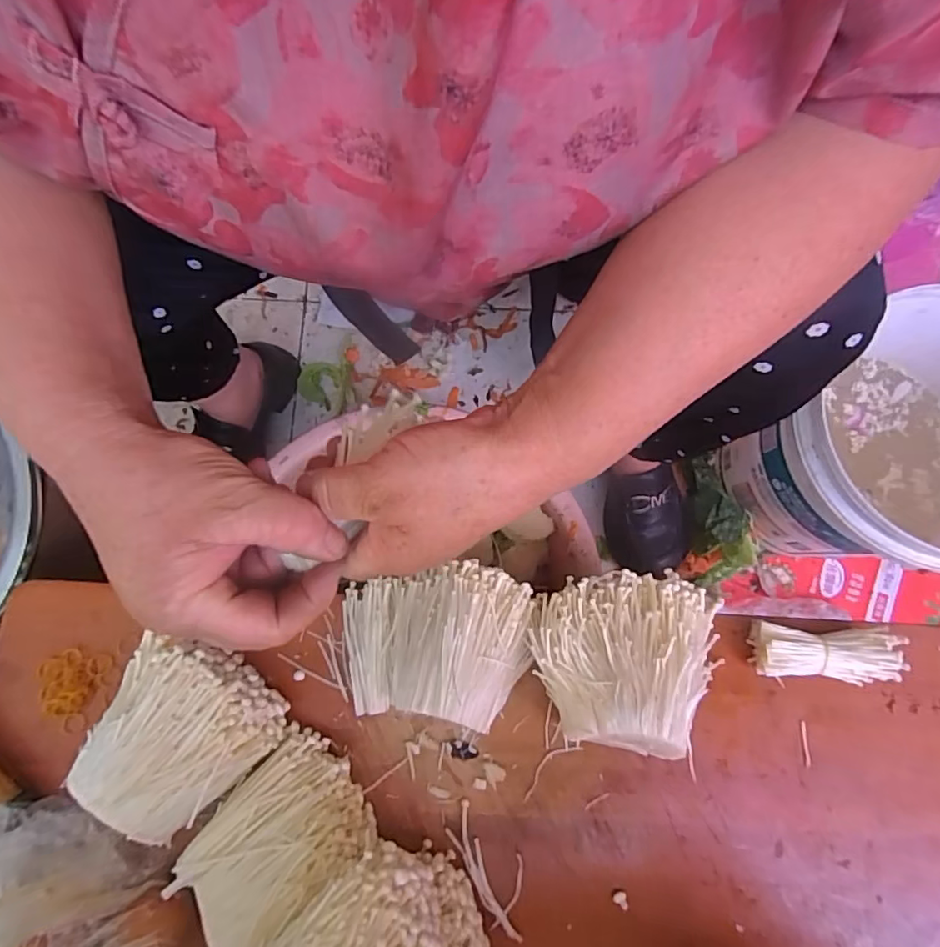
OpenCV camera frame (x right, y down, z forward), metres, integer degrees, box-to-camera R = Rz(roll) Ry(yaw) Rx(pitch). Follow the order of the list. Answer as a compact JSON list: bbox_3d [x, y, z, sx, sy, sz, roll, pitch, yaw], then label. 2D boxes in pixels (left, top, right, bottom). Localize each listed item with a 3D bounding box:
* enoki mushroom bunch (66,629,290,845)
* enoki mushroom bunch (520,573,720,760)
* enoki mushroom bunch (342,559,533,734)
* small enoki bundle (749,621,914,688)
[{"bbox_3d":[-0.199,0.179,0.382,0.107,0.086,0.097,36,82,7],"label":"enoki mushroom bunch"},{"bbox_3d":[0.119,0.135,0.399,0.141,0.076,0.122,-1,80,1],"label":"enoki mushroom bunch"},{"bbox_3d":[-0.028,0.124,0.404,0.143,0.065,0.110,0,80,1],"label":"enoki mushroom bunch"},{"bbox_3d":[0.279,0.140,0.428,0.104,0.034,0.040,3,80,1],"label":"small enoki bundle"}]

